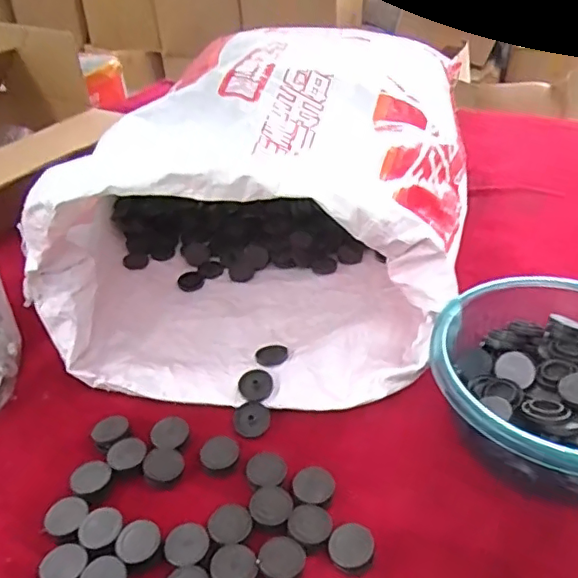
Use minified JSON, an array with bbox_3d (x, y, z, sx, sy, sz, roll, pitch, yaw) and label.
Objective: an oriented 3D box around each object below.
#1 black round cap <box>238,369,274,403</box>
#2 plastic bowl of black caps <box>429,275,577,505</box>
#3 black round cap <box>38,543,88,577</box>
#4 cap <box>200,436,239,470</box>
[{"bbox_3d":[-0.032,0.092,0.542,0.032,0.008,0.031,6,62,9],"label":"black round cap"},{"bbox_3d":[0.231,0.079,0.485,0.221,0.077,0.199,-22,39,-23],"label":"plastic bowl of black caps"},{"bbox_3d":[-0.163,0.203,0.413,0.033,0.011,0.032,-3,36,2],"label":"black round cap"},{"bbox_3d":[-0.059,0.140,0.484,0.032,0.004,0.032,-3,36,2],"label":"cap"}]

